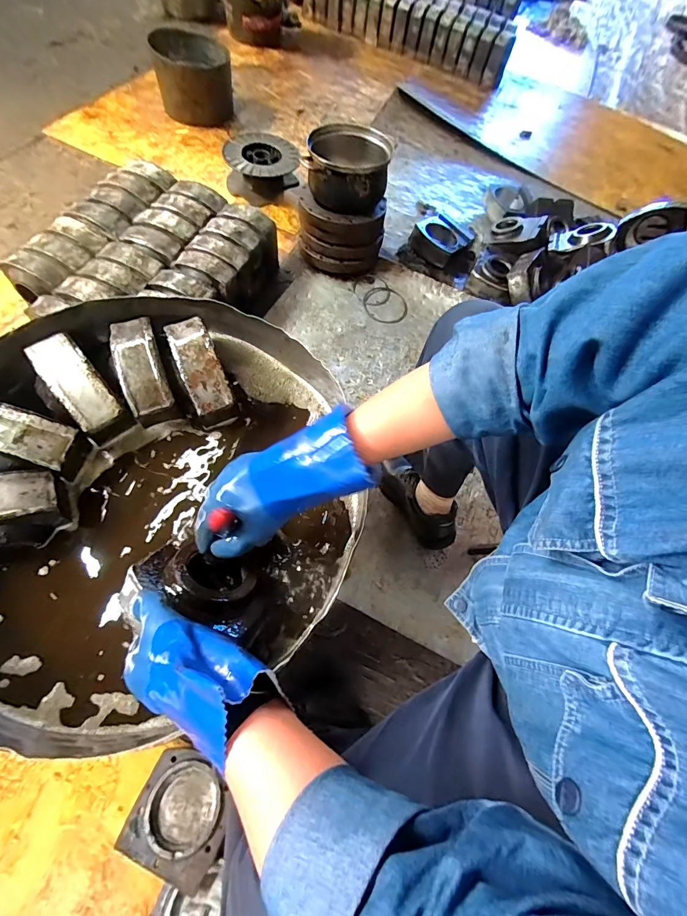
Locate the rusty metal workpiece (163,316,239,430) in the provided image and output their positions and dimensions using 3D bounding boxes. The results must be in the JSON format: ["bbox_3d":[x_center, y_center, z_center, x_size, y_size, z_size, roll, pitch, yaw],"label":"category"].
[{"bbox_3d":[-0.218,-0.135,0.579,0.060,0.054,0.169,-22,88,-11],"label":"rusty metal workpiece"}]

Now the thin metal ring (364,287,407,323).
[{"bbox_3d":[0.131,-0.476,1.182,0.143,0.005,0.132,0,81,-2],"label":"thin metal ring"}]

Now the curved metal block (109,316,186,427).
[{"bbox_3d":[-0.301,-0.135,0.570,0.064,0.053,0.162,-20,85,-10],"label":"curved metal block"}]

